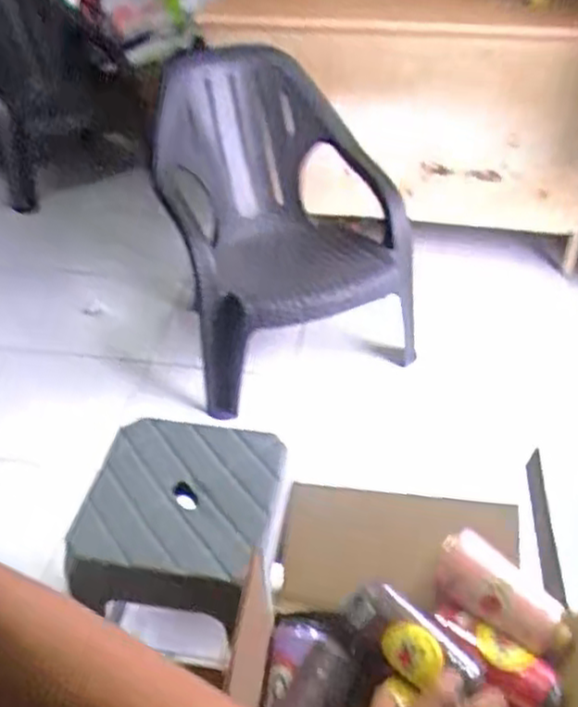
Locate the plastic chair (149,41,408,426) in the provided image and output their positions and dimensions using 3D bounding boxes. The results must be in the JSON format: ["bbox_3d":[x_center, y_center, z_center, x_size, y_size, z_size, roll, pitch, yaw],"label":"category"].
[{"bbox_3d":[-0.010,-0.331,1.874,0.623,0.716,0.692,-6,40,-5],"label":"plastic chair"}]

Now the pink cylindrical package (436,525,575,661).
[{"bbox_3d":[0.178,0.199,0.600,0.121,0.045,0.053,25,46,29],"label":"pink cylindrical package"}]

